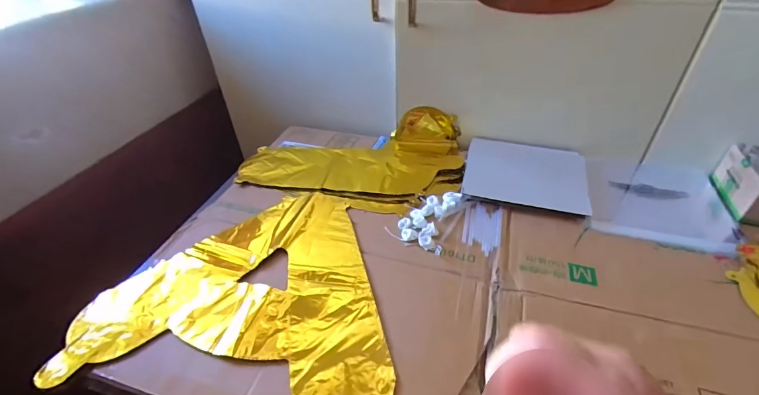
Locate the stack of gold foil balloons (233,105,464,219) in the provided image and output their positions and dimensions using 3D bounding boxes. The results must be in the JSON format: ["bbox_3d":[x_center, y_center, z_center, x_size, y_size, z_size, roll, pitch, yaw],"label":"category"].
[{"bbox_3d":[-0.052,-0.078,0.698,0.404,0.065,0.244,6,41,9],"label":"stack of gold foil balloons"}]

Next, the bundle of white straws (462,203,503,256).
[{"bbox_3d":[0.159,0.044,0.580,0.056,0.004,0.102,9,42,12],"label":"bundle of white straws"}]

